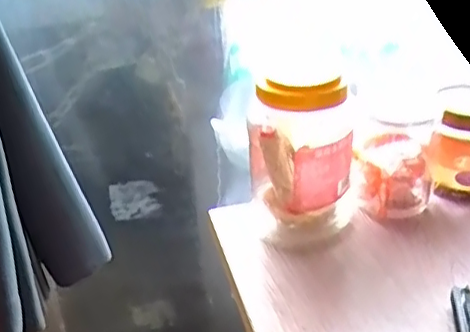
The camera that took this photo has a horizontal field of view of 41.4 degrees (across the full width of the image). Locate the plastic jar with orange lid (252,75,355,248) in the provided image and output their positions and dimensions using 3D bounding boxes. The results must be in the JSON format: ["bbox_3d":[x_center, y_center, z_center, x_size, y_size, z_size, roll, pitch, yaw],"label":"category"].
[{"bbox_3d":[0.066,-0.006,0.597,0.099,0.154,0.078,1,29,8],"label":"plastic jar with orange lid"}]

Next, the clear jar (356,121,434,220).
[{"bbox_3d":[0.168,0.003,0.655,0.078,0.081,0.094,4,29,13],"label":"clear jar"}]

